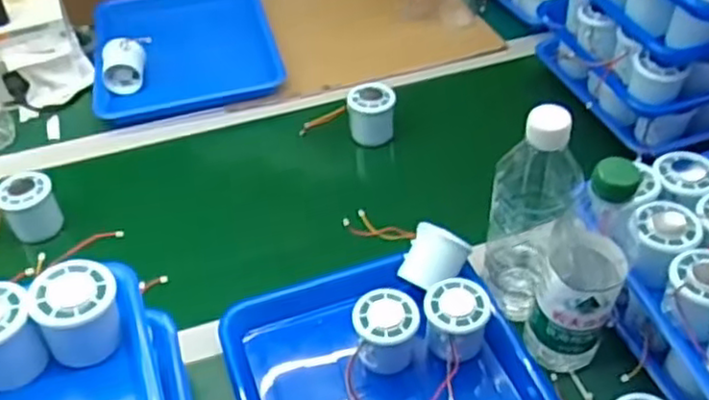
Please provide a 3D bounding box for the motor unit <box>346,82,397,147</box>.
[{"bbox_3d":[0.021,-0.109,0.885,0.057,0.061,0.060,-6,44,0],"label":"motor unit"}]

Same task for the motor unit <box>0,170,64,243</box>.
[{"bbox_3d":[-0.359,0.007,0.789,0.058,0.063,0.053,-22,46,-16],"label":"motor unit"}]

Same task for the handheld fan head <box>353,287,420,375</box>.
[{"bbox_3d":[0.029,0.115,0.630,0.055,0.042,0.056,-3,44,3],"label":"handheld fan head"}]

